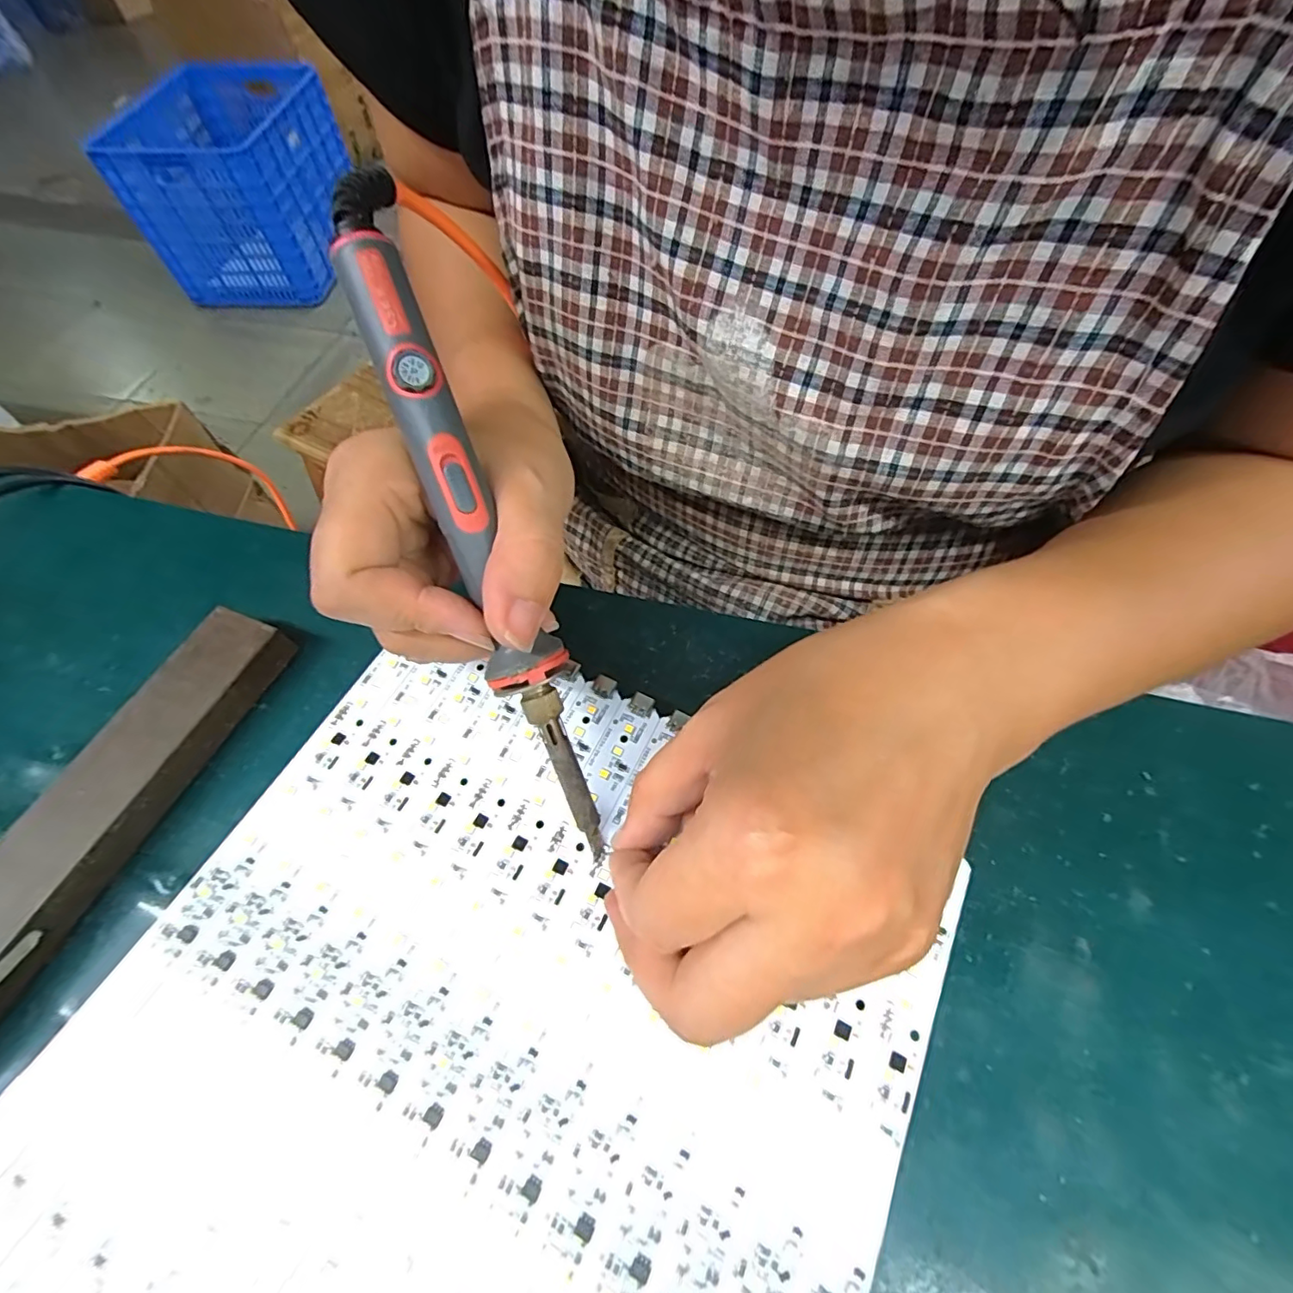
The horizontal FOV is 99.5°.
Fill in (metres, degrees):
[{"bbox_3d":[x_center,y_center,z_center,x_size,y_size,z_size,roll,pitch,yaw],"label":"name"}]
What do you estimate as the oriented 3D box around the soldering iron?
[{"bbox_3d":[-0.051,-0.031,0.170,0.021,0.017,0.219,-21,101,-12],"label":"soldering iron"}]

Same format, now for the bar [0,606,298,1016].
[{"bbox_3d":[-0.208,0.069,0.200,0.034,0.020,0.188,19,62,10],"label":"bar"}]

